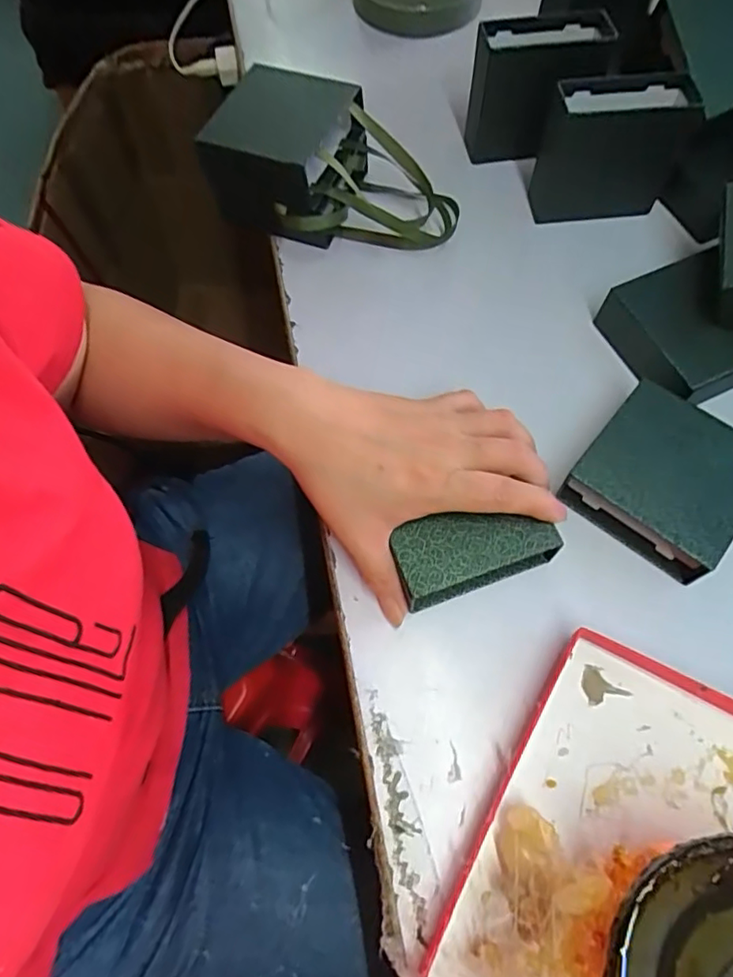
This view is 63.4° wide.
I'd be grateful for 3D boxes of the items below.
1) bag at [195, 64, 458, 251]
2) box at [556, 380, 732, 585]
[{"bbox_3d":[-0.024,-0.226,0.429,0.169,0.087,0.094,19,68,9],"label":"bag"},{"bbox_3d":[0.184,-0.008,0.363,0.091,0.036,0.090,37,72,16],"label":"box"}]

